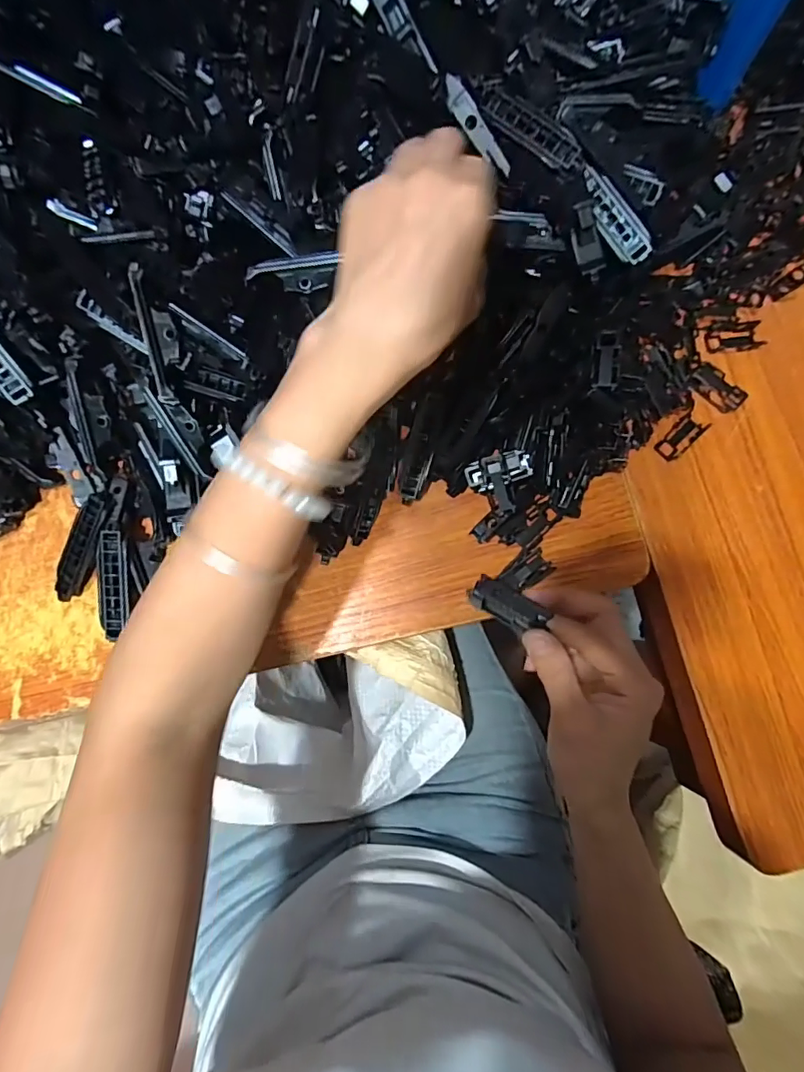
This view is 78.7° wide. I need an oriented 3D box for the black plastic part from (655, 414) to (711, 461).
[{"bbox_3d":[0.210,-0.074,0.368,0.040,0.006,0.018,-43,84,-6],"label":"black plastic part"}]

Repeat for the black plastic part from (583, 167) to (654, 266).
[{"bbox_3d":[0.136,-0.203,0.312,0.018,0.014,0.064,-31,83,-4],"label":"black plastic part"}]

